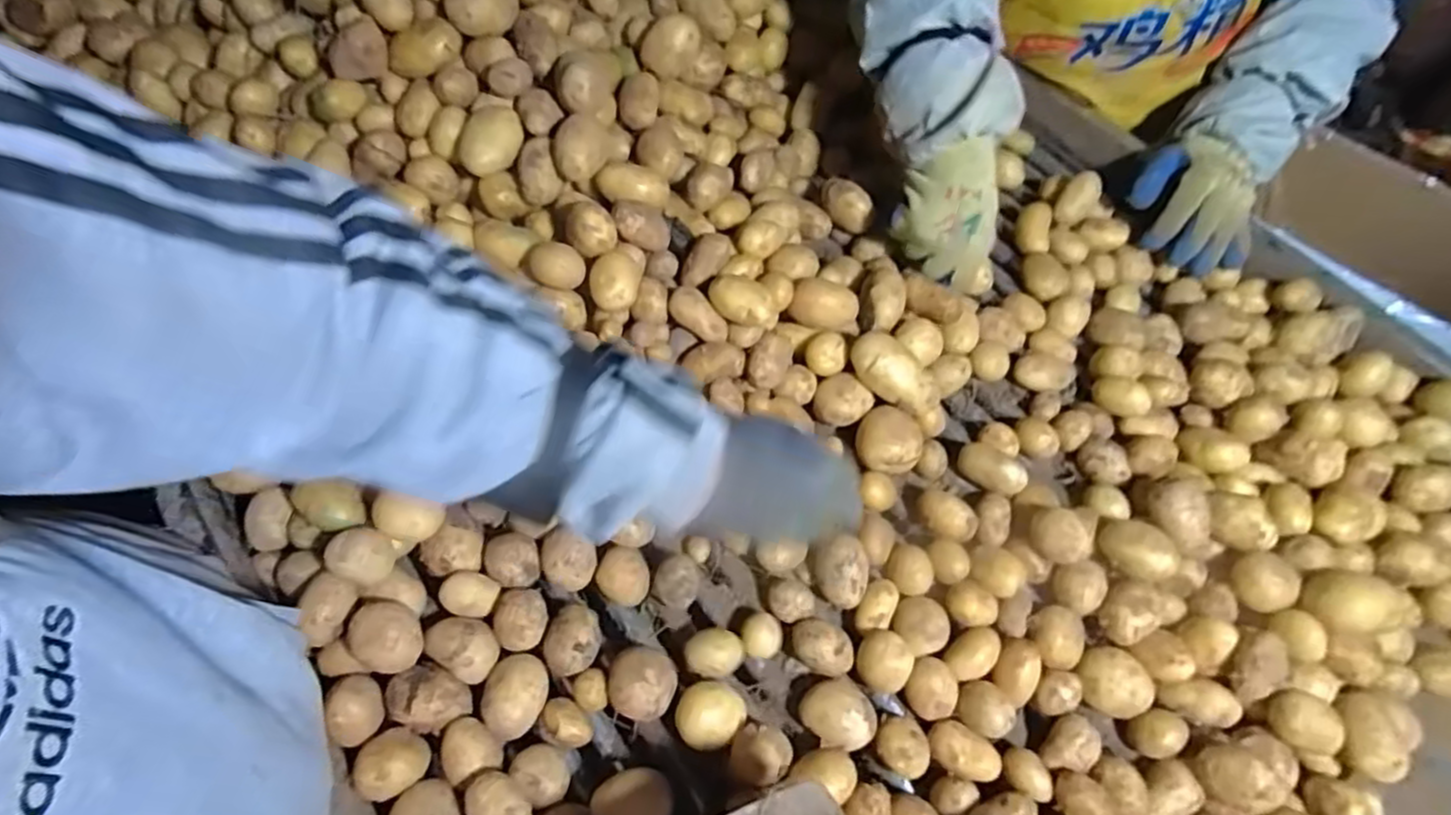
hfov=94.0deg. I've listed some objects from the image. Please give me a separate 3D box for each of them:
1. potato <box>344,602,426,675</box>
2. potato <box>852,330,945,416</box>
[{"bbox_3d":[-0.238,0.162,0.477,0.043,0.036,0.042,0,58,-1],"label":"potato"},{"bbox_3d":[0.153,-0.030,0.607,0.084,0.042,0.047,34,64,19],"label":"potato"}]

